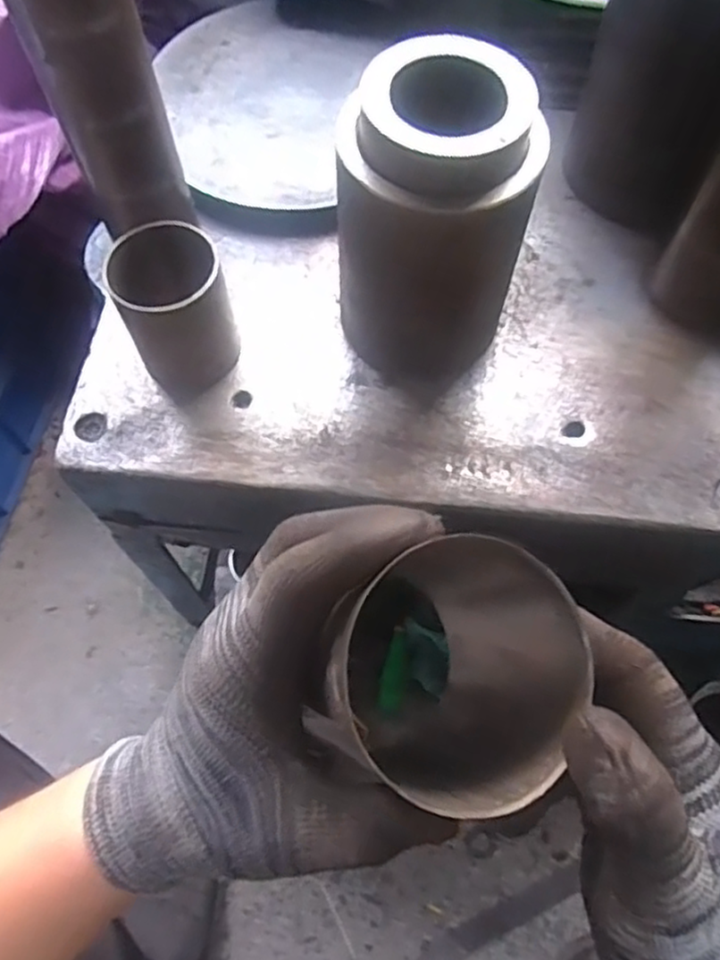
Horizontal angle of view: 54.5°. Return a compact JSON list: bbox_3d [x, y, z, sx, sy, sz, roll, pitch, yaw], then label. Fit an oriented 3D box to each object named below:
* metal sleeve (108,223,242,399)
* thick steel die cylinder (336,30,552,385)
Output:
[{"bbox_3d":[-0.119,-0.113,0.458,0.066,0.092,0.079,-14,65,-6],"label":"metal sleeve"},{"bbox_3d":[0.041,-0.149,0.421,0.091,0.179,0.091,-40,70,-17],"label":"thick steel die cylinder"}]

